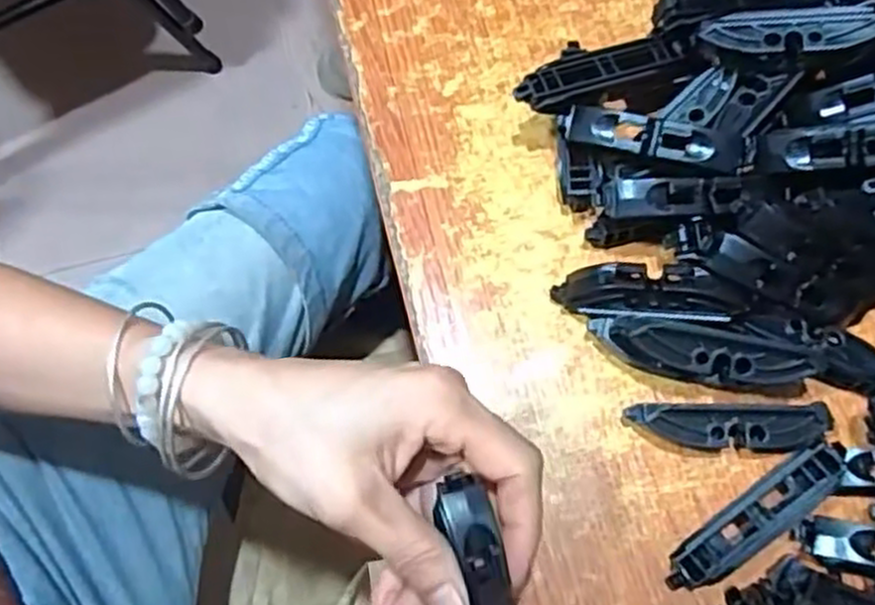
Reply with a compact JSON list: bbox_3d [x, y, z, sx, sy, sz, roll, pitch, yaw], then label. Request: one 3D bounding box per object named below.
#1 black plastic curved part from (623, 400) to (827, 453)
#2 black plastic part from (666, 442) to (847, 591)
[{"bbox_3d":[0.120,0.052,0.325,0.081,0.019,0.018,0,73,1],"label":"black plastic curved part"},{"bbox_3d":[0.127,0.087,0.311,0.082,0.018,0.023,-41,76,8],"label":"black plastic part"}]

